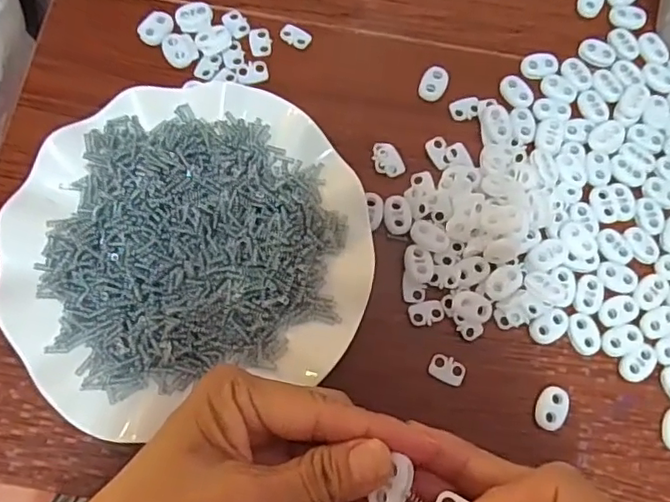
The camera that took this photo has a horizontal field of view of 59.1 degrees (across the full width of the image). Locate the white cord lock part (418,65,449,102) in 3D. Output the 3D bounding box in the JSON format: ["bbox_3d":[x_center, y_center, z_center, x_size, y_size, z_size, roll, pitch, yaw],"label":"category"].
[{"bbox_3d":[0.060,-0.101,0.359,0.016,0.004,0.022,20,76,3],"label":"white cord lock part"}]

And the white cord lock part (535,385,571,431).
[{"bbox_3d":[0.114,0.082,0.310,0.014,0.007,0.024,19,76,3],"label":"white cord lock part"}]

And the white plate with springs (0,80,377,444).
[{"bbox_3d":[-0.077,-0.006,0.315,0.179,0.027,0.170,0,76,-2],"label":"white plate with springs"}]

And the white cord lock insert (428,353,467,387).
[{"bbox_3d":[0.060,0.063,0.313,0.019,0.004,0.013,26,77,5],"label":"white cord lock insert"}]

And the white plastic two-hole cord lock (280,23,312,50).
[{"bbox_3d":[-0.024,-0.133,0.365,0.020,0.004,0.013,28,77,5],"label":"white plastic two-hole cord lock"}]

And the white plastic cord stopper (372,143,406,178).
[{"bbox_3d":[0.031,-0.054,0.343,0.016,0.004,0.022,-20,77,-7],"label":"white plastic cord stopper"}]

